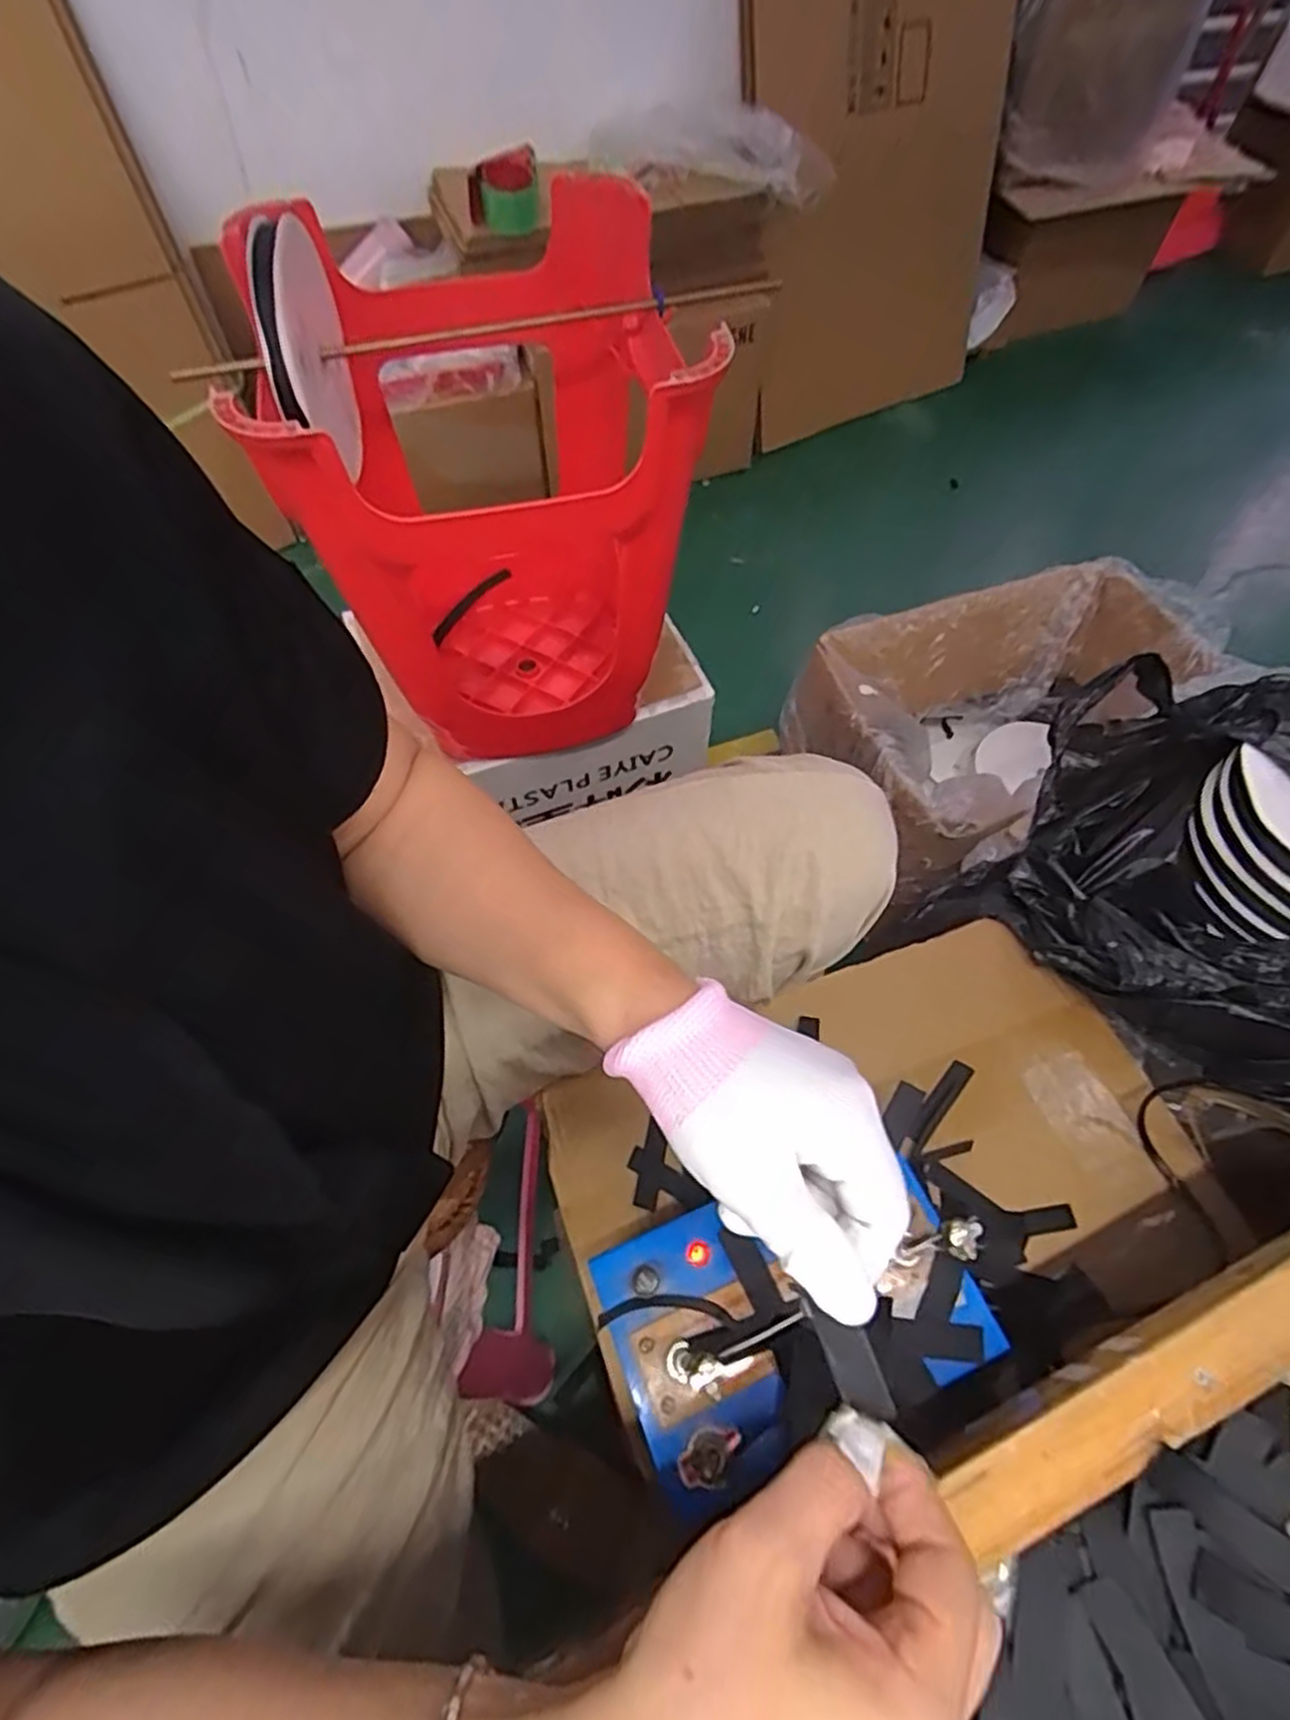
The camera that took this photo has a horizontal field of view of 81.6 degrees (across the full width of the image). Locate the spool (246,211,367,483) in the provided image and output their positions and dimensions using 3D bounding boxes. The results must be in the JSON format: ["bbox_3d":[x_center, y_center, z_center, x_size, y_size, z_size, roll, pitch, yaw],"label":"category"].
[{"bbox_3d":[-0.293,-0.442,0.652,0.029,0.171,0.220,-6,60,-4],"label":"spool"}]

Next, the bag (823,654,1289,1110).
[{"bbox_3d":[0.449,0.003,0.576,0.331,0.164,0.305,39,67,19],"label":"bag"}]

